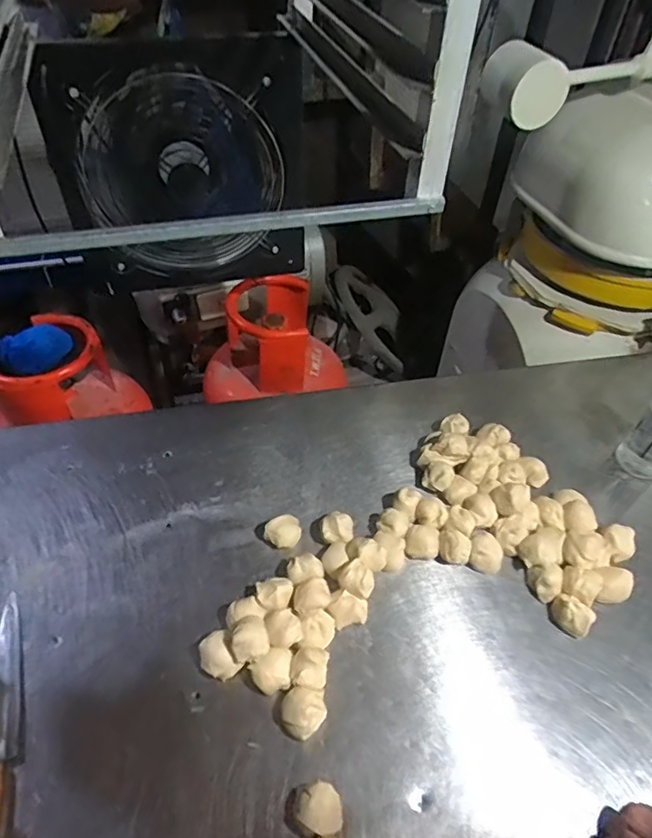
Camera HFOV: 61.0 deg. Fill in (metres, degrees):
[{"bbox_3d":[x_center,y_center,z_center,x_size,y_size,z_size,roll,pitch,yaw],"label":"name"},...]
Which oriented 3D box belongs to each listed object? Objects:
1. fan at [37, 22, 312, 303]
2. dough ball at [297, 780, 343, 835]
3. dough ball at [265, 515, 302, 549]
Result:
[{"bbox_3d":[-0.218,-0.383,0.848,0.367,0.338,0.127,-9,49,-12],"label":"fan"},{"bbox_3d":[-0.004,0.369,0.522,0.043,0.036,0.037,26,53,18],"label":"dough ball"},{"bbox_3d":[-0.053,0.147,0.716,0.046,0.025,0.039,-21,53,-19],"label":"dough ball"}]

